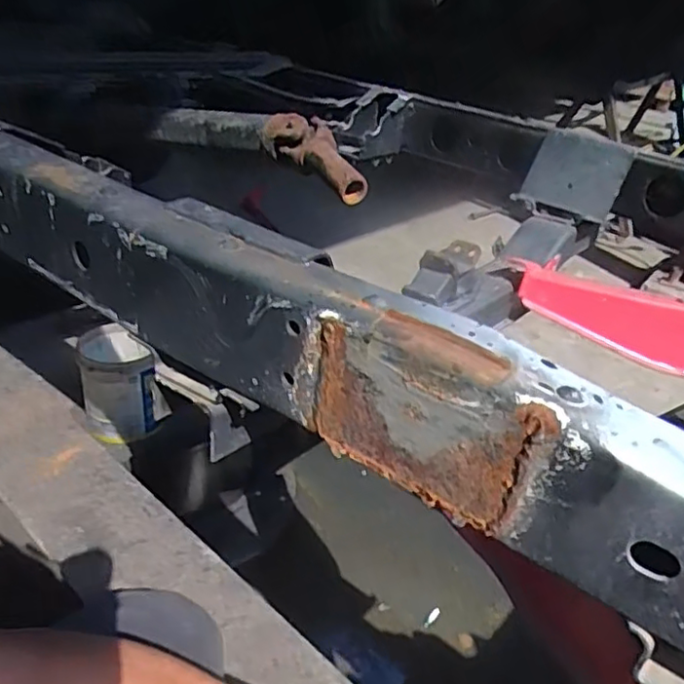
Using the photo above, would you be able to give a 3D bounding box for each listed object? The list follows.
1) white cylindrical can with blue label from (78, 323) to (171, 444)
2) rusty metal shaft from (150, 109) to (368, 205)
[{"bbox_3d":[-0.310,0.056,0.895,0.100,0.120,0.117,-3,31,-14],"label":"white cylindrical can with blue label"},{"bbox_3d":[-0.127,-0.284,0.898,0.414,0.077,0.064,28,37,34],"label":"rusty metal shaft"}]

